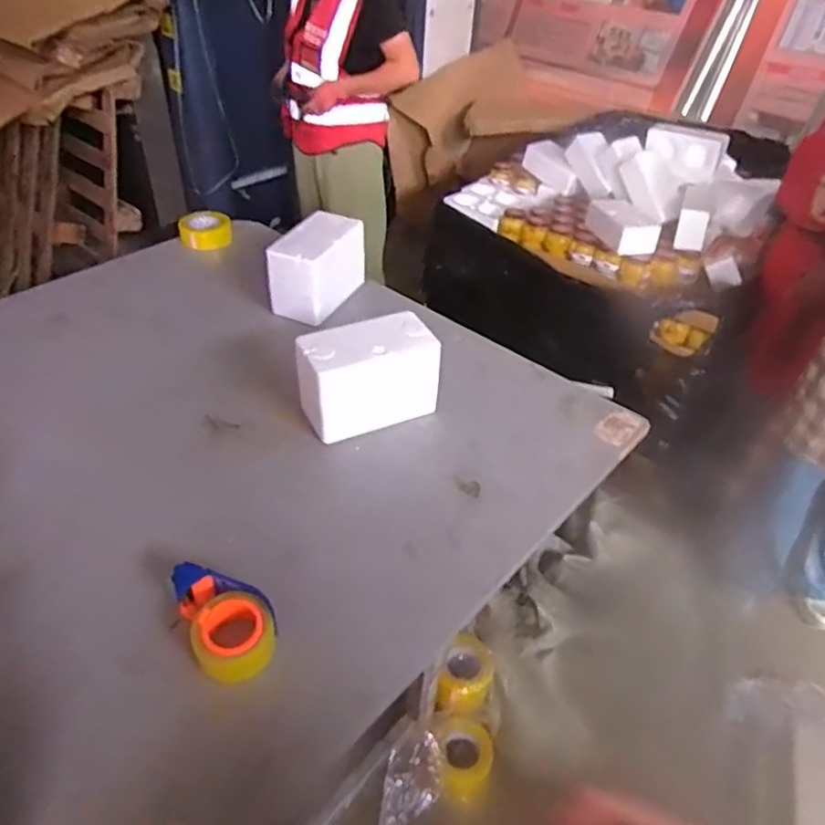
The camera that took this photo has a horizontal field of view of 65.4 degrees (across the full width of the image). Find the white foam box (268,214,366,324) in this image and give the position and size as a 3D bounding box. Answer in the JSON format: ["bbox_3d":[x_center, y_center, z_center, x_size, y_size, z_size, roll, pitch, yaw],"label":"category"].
[{"bbox_3d":[-0.205,-0.324,1.410,0.111,0.166,0.252,19,44,17],"label":"white foam box"}]

